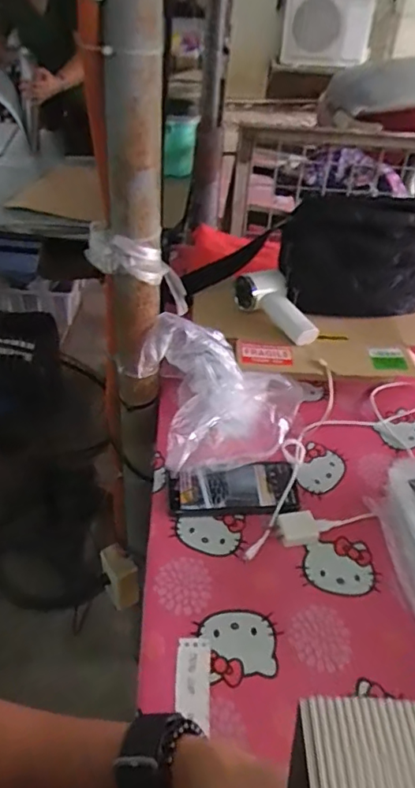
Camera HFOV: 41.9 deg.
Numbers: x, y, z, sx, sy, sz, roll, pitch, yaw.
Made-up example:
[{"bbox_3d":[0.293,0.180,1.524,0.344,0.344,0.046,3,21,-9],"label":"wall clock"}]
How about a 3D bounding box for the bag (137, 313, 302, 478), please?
[{"bbox_3d":[0.019,-0.004,0.728,0.203,0.142,0.169,-10,42,-14],"label":"bag"}]

